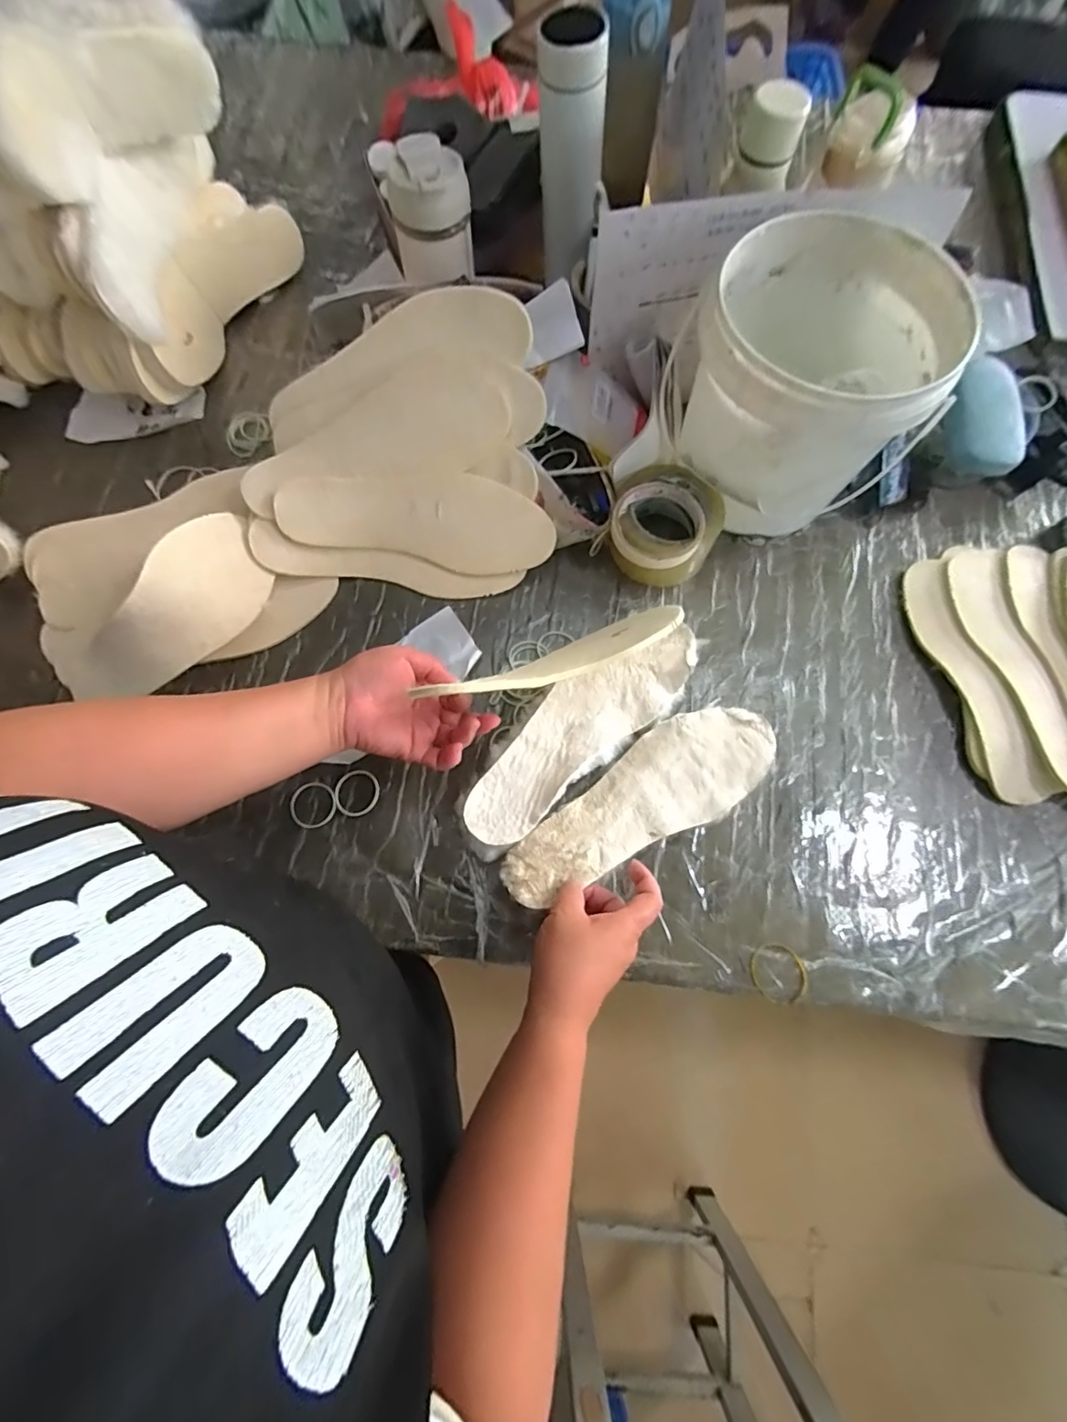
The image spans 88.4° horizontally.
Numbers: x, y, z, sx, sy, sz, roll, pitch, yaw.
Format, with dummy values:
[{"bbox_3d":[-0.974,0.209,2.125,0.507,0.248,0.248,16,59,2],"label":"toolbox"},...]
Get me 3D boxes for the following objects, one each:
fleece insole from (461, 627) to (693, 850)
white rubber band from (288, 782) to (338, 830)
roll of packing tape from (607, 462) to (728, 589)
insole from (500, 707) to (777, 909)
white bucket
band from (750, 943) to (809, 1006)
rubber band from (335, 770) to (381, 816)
[{"bbox_3d":[0.045,0.014,0.524,0.273,0.025,0.080,-40,78,-11],"label":"fleece insole"},{"bbox_3d":[-0.204,0.088,0.508,0.041,0.005,0.043,0,74,-1],"label":"white rubber band"},{"bbox_3d":[0.124,-0.185,0.559,0.107,0.073,0.106,0,74,-1],"label":"roll of packing tape"},{"bbox_3d":[0.097,0.078,0.494,0.274,0.015,0.090,-28,71,-12],"label":"insole"},{"bbox_3d":[0.251,-0.303,0.533,0.196,0.194,0.207,0,74,-1],"label":"white bucket"},{"bbox_3d":[0.210,0.226,0.468,0.046,0.005,0.049,0,74,-1],"label":"band"},{"bbox_3d":[-0.165,0.077,0.513,0.042,0.004,0.043,0,74,-1],"label":"rubber band"}]

